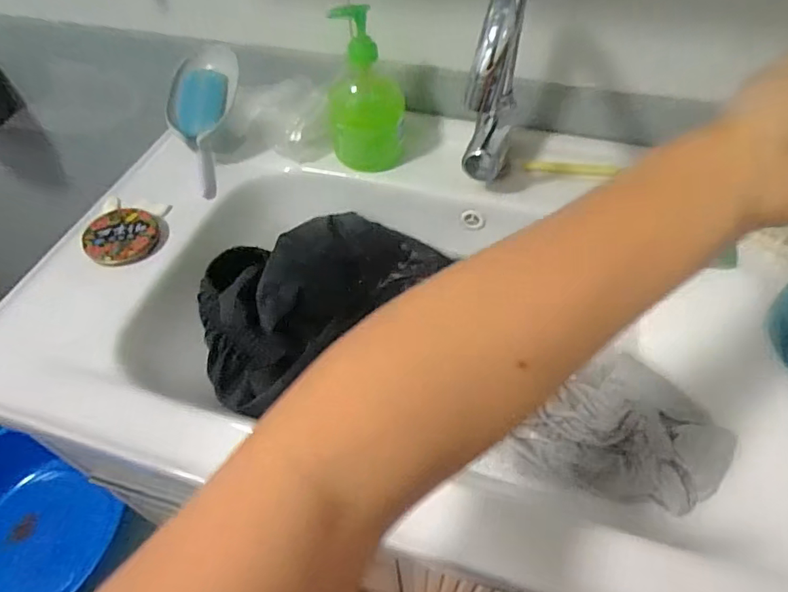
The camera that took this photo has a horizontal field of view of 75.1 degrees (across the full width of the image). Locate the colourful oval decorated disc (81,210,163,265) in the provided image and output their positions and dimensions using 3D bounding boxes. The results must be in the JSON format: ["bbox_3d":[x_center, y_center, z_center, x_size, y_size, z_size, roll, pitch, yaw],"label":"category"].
[{"bbox_3d":[-0.279,-0.061,0.528,0.070,0.018,0.062,-15,53,-10],"label":"colourful oval decorated disc"}]

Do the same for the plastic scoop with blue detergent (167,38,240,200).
[{"bbox_3d":[-0.221,-0.201,0.596,0.078,0.036,0.180,3,85,4],"label":"plastic scoop with blue detergent"}]

